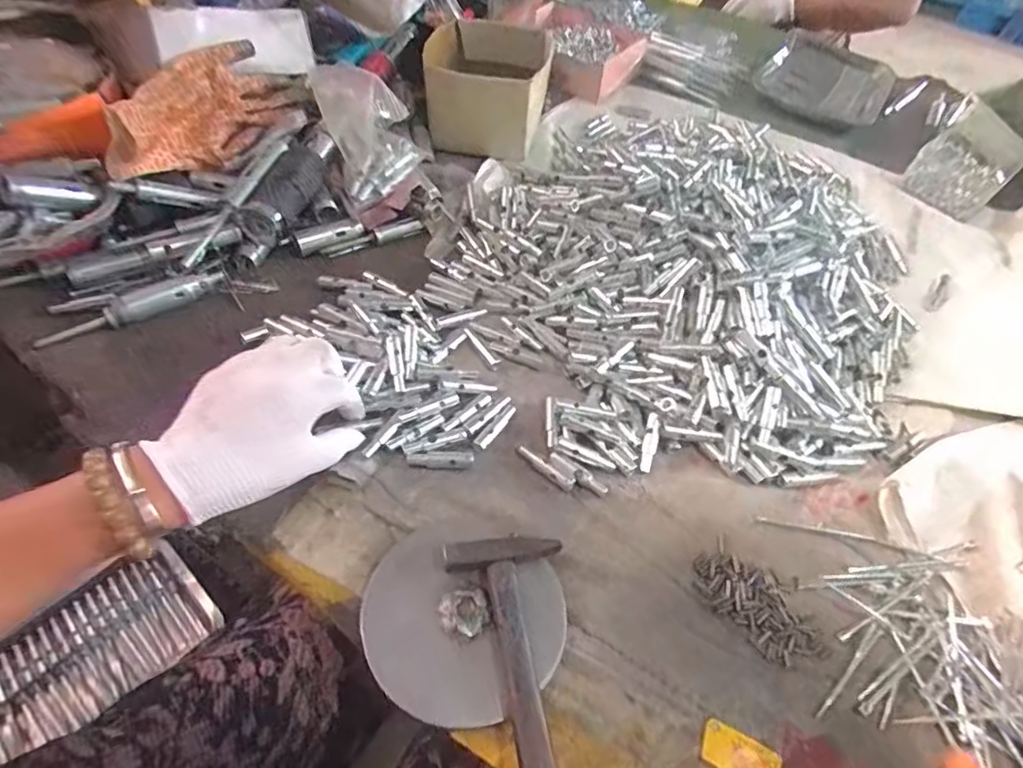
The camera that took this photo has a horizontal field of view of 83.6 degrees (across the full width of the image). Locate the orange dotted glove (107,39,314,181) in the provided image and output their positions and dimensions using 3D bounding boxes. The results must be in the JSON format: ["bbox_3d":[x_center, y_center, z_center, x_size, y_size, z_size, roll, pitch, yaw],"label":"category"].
[{"bbox_3d":[-0.293,-0.266,0.558,0.067,0.082,0.222,34,57,19],"label":"orange dotted glove"}]

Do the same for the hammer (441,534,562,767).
[{"bbox_3d":[0.006,0.178,0.344,0.074,0.024,0.174,-5,53,-10],"label":"hammer"}]

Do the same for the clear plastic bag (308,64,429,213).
[{"bbox_3d":[-0.152,-0.277,0.618,0.097,0.055,0.172,-16,76,-19],"label":"clear plastic bag"}]

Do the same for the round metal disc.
[{"bbox_3d":[-0.031,0.146,0.369,0.122,0.020,0.120,3,52,-4],"label":"round metal disc"}]

